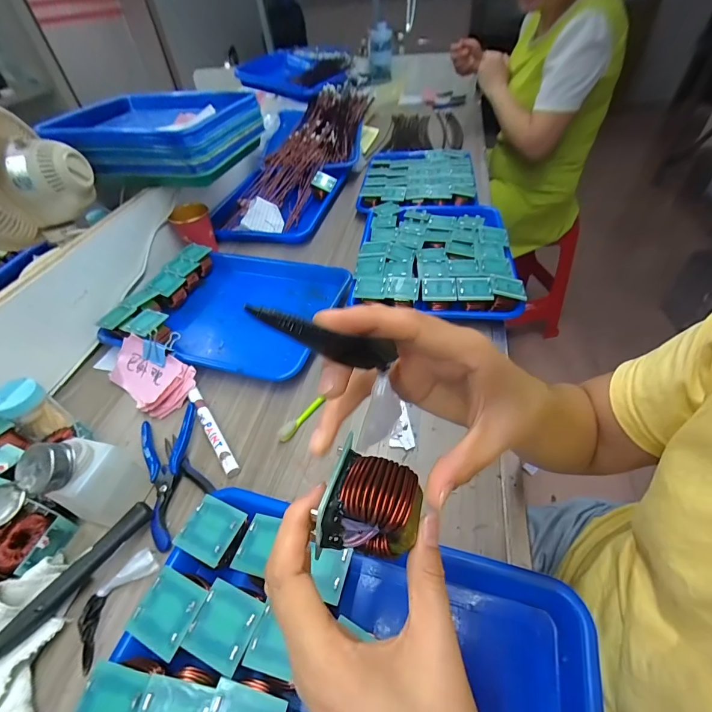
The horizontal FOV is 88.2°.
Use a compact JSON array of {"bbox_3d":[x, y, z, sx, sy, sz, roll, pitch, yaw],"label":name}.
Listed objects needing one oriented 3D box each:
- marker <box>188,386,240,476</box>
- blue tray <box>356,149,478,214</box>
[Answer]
[{"bbox_3d":[-0.168,0.083,0.426,0.017,0.016,0.137,-30,51,-21],"label":"marker"},{"bbox_3d":[0.140,-0.419,0.834,0.240,0.041,0.343,2,47,8],"label":"blue tray"}]

